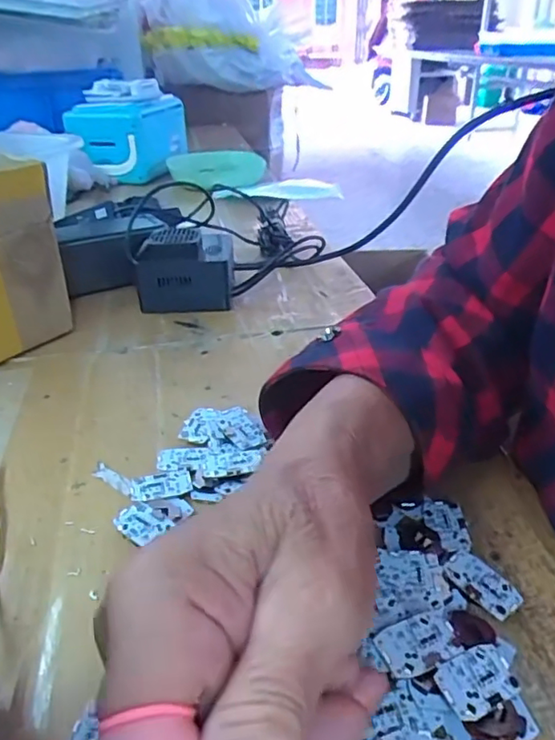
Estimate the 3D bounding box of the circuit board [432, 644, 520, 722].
[{"bbox_3d":[0.067,0.104,0.193,0.029,0.004,0.018,-9,45,-30],"label":"circuit board"}]

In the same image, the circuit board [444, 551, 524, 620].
[{"bbox_3d":[0.084,0.087,0.235,0.016,0.004,0.030,-29,49,-34],"label":"circuit board"}]

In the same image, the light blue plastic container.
[{"bbox_3d":[-0.221,-0.357,0.871,0.115,0.101,0.164,9,32,16],"label":"light blue plastic container"}]

